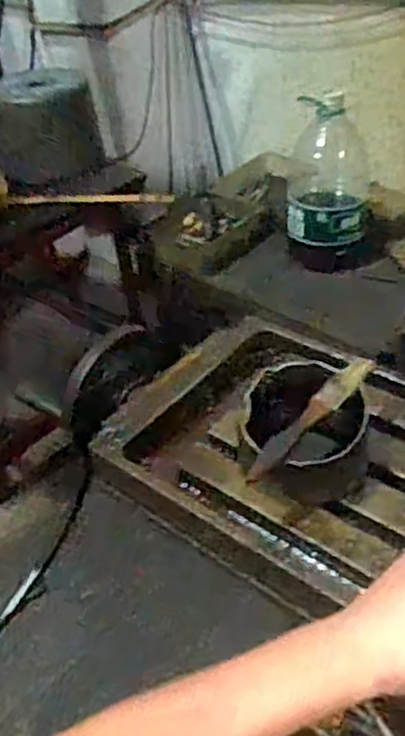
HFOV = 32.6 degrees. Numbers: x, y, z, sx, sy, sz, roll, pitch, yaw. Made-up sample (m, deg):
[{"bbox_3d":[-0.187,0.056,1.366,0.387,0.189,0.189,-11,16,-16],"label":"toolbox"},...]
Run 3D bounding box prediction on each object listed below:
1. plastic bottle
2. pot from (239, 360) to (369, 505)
[{"bbox_3d":[0.268,-0.380,1.499,0.176,0.356,0.141,3,41,12],"label":"plastic bottle"},{"bbox_3d":[0.087,0.048,0.564,0.100,0.060,0.116,13,44,22],"label":"pot"}]

